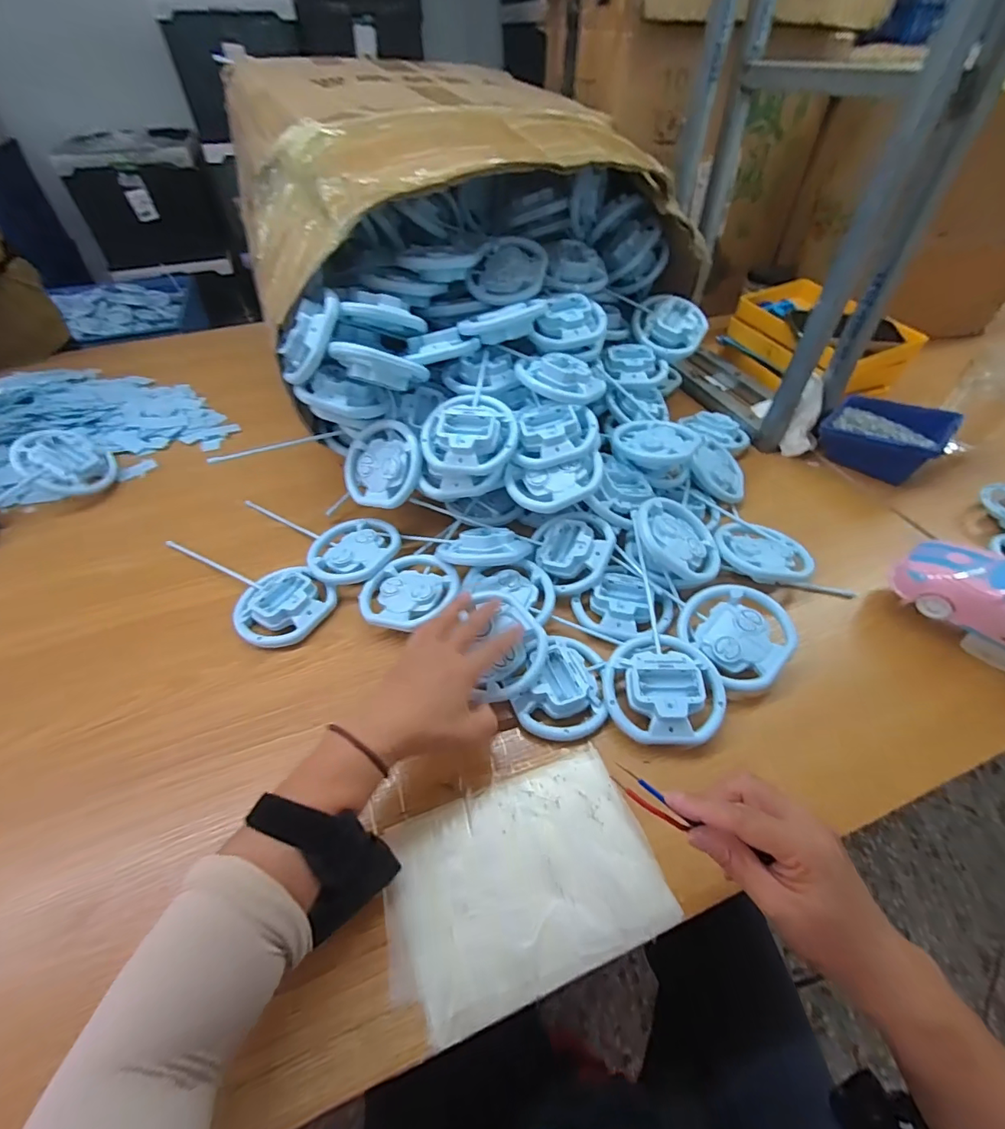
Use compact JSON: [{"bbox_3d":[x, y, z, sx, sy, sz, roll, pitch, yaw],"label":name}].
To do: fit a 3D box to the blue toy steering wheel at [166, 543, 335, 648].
[{"bbox_3d":[-0.300,0.022,0.560,0.225,0.024,0.093,22,52,19],"label":"blue toy steering wheel"}]

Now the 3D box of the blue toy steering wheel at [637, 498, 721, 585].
[{"bbox_3d":[0.191,-0.026,0.538,0.101,0.023,0.101,14,54,-20],"label":"blue toy steering wheel"}]

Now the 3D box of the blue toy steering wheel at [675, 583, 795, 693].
[{"bbox_3d":[0.231,0.068,0.486,0.092,0.023,0.101,-6,62,11],"label":"blue toy steering wheel"}]

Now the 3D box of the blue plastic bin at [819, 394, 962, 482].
[{"bbox_3d":[0.532,-0.179,0.690,0.105,0.068,0.139,-33,56,-25],"label":"blue plastic bin"}]

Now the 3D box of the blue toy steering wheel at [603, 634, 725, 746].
[{"bbox_3d":[0.146,0.113,0.451,0.102,0.045,0.098,0,48,0],"label":"blue toy steering wheel"}]

